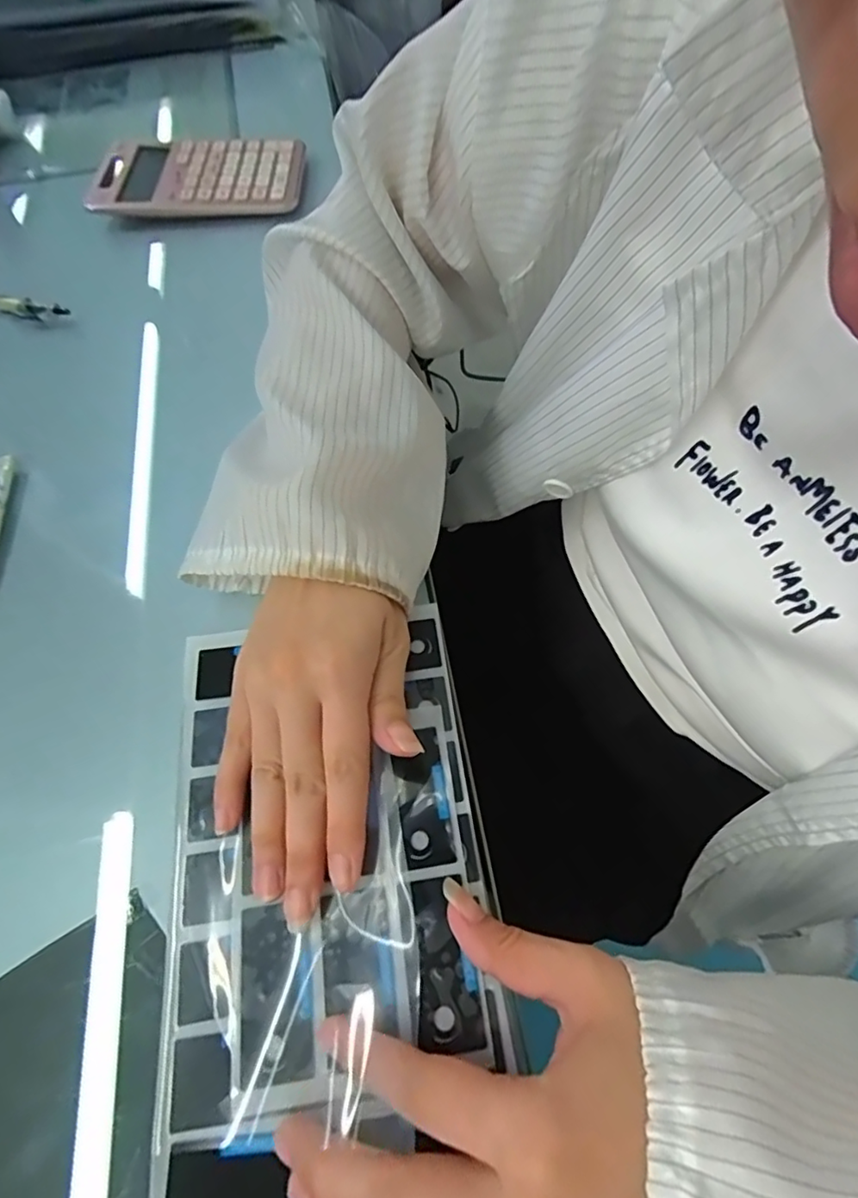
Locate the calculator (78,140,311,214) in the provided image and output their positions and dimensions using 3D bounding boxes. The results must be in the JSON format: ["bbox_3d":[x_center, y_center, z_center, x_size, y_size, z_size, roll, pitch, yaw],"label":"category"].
[{"bbox_3d":[-0.199,-0.370,0.490,0.175,0.016,0.092,2,62,2],"label":"calculator"}]

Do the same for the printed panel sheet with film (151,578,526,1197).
[{"bbox_3d":[-0.047,0.113,0.245,0.137,0.008,0.228,-10,62,-3],"label":"printed panel sheet with film"}]

